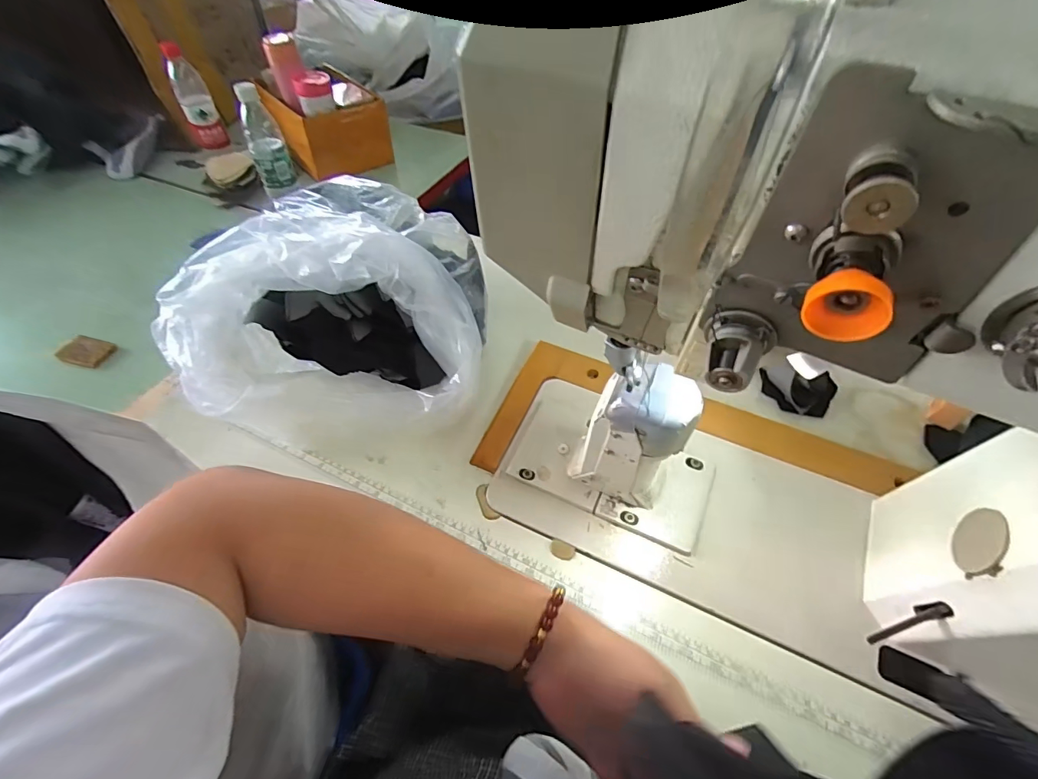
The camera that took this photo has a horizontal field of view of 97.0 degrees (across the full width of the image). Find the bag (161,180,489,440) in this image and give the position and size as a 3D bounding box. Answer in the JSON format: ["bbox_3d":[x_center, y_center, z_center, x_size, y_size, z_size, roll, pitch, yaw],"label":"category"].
[{"bbox_3d":[-0.208,-0.110,0.536,0.306,0.205,0.286,-2,50,-3],"label":"bag"}]

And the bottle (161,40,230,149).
[{"bbox_3d":[-0.696,-0.624,0.982,0.067,0.169,0.061,-25,55,-20],"label":"bottle"}]

